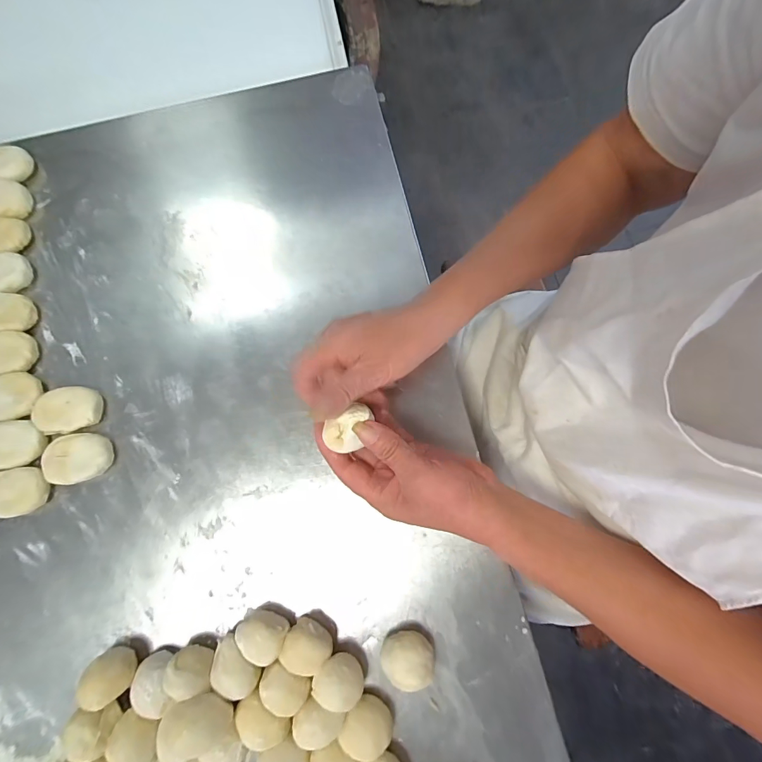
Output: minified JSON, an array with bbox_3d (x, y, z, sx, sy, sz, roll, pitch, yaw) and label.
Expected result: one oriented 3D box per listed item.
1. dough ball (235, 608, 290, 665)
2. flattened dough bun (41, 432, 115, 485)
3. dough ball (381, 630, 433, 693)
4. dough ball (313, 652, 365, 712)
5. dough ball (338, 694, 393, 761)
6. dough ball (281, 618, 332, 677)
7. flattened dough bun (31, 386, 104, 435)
[{"bbox_3d":[-0.107,0.227,0.343,0.042,0.041,0.033,23,79,5],"label":"dough ball"},{"bbox_3d":[-0.298,0.075,0.379,0.060,0.017,0.046,-12,78,-2],"label":"flattened dough bun"},{"bbox_3d":[0.024,0.245,0.336,0.045,0.029,0.039,-19,78,-3],"label":"dough ball"},{"bbox_3d":[-0.036,0.259,0.334,0.042,0.041,0.033,12,78,3],"label":"dough ball"},{"bbox_3d":[-0.012,0.297,0.330,0.043,0.029,0.036,13,78,3],"label":"dough ball"},{"bbox_3d":[-0.066,0.240,0.349,0.041,0.037,0.035,21,79,5],"label":"dough ball"},{"bbox_3d":[-0.315,0.029,0.387,0.055,0.021,0.046,-1,78,0],"label":"flattened dough bun"}]

